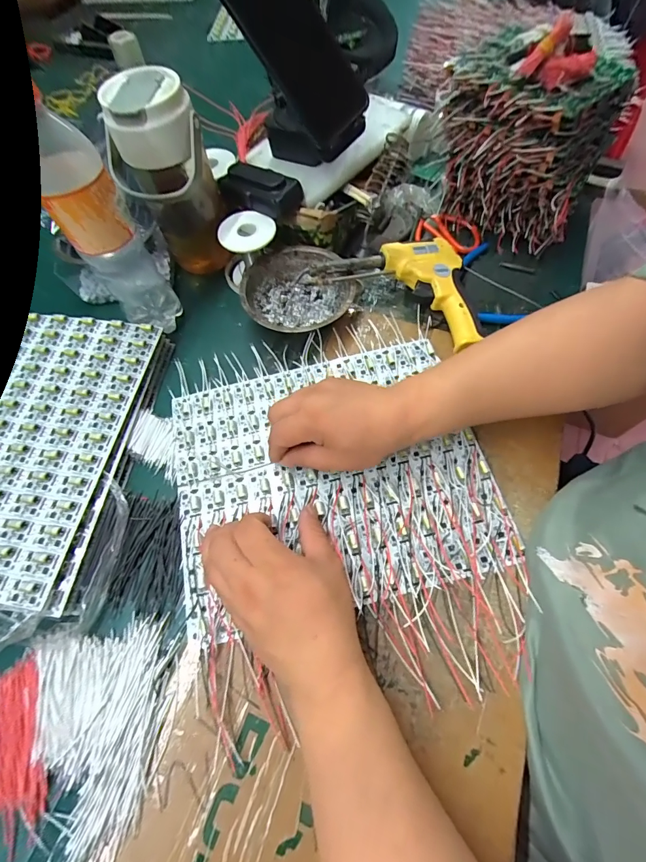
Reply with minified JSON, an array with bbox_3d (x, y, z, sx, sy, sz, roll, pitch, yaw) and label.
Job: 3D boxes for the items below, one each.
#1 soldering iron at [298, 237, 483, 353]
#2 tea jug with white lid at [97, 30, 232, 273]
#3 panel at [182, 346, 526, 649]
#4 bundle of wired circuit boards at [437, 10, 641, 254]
[{"bbox_3d":[0.098,-0.170,0.429,0.197,0.046,0.131,25,68,14],"label":"soldering iron"},{"bbox_3d":[-0.165,-0.267,0.409,0.091,0.197,0.078,-18,65,-6],"label":"tea jug with white lid"},{"bbox_3d":[0.004,0.033,0.360,0.284,0.012,0.244,-15,65,-4],"label":"panel"},{"bbox_3d":[0.218,-0.326,0.422,0.176,0.175,0.115,32,70,17],"label":"bundle of wired circuit boards"}]

